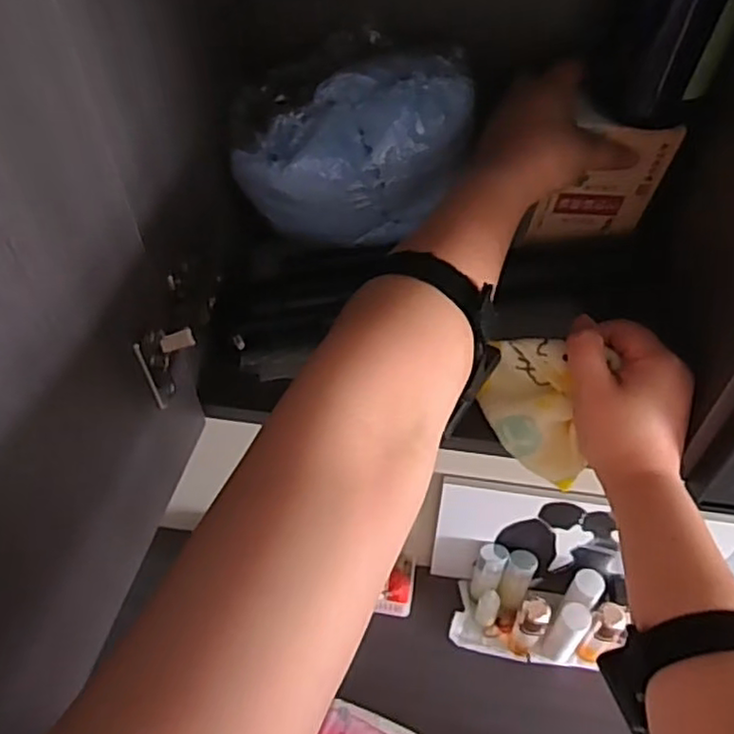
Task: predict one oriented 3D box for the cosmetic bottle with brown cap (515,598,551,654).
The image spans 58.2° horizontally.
[{"bbox_3d":[0.260,0.417,1.051,0.047,0.166,0.033,28,56,23],"label":"cosmetic bottle with brown cap"}]

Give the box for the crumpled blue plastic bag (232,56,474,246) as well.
[{"bbox_3d":[-0.007,-0.149,0.473,0.160,0.103,0.065,-5,50,-3],"label":"crumpled blue plastic bag"}]

